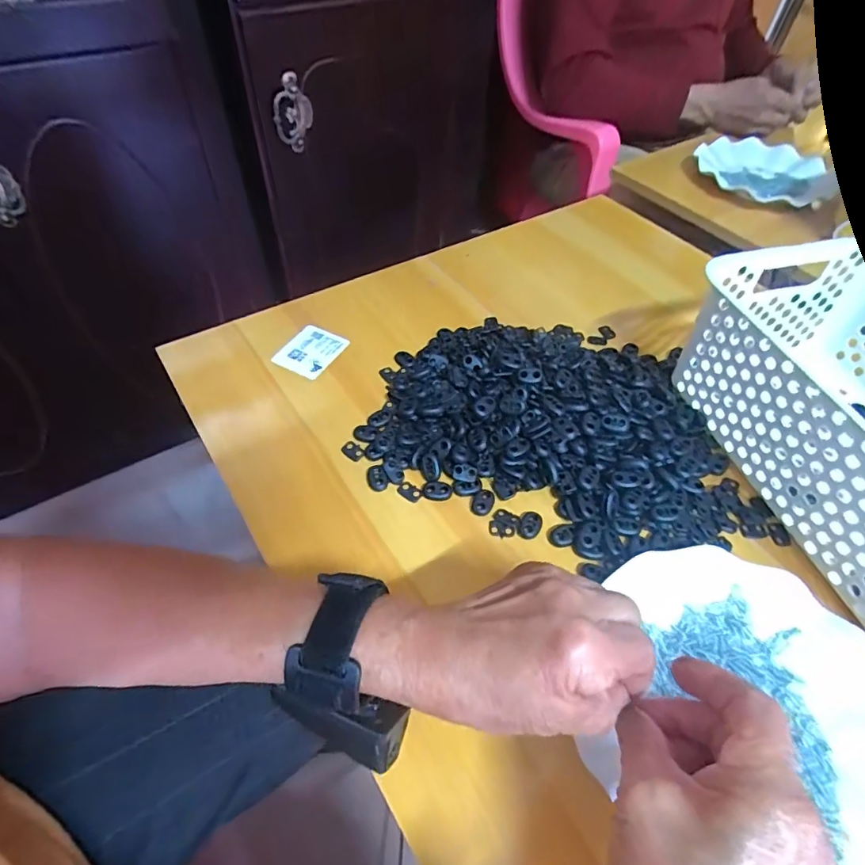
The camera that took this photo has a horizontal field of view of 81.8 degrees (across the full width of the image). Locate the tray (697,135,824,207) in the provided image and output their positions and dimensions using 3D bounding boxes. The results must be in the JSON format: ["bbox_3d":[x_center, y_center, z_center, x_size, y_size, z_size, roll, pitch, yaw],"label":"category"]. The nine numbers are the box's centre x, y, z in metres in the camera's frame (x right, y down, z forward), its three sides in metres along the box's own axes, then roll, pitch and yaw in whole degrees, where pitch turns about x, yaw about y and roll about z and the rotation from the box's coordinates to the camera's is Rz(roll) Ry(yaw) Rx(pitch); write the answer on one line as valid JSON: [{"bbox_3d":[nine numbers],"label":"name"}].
[{"bbox_3d":[0.461,-0.370,0.707,0.169,0.024,0.172,24,54,15],"label":"tray"}]

